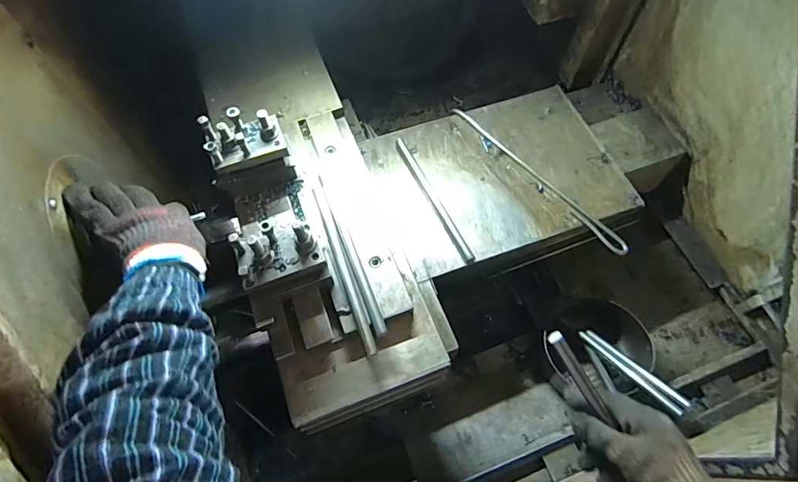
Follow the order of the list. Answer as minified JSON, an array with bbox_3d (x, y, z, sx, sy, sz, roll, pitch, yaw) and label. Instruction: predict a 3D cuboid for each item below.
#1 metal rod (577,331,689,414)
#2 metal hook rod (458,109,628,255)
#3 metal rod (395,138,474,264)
[{"bbox_3d":[0.375,0.205,0.726,0.024,0.014,0.187,-29,37,-13],"label":"metal rod"},{"bbox_3d":[0.225,-0.107,0.747,0.025,0.008,0.368,-40,70,-17],"label":"metal hook rod"},{"bbox_3d":[0.055,-0.069,0.721,0.016,0.012,0.248,-23,66,-11],"label":"metal rod"}]

